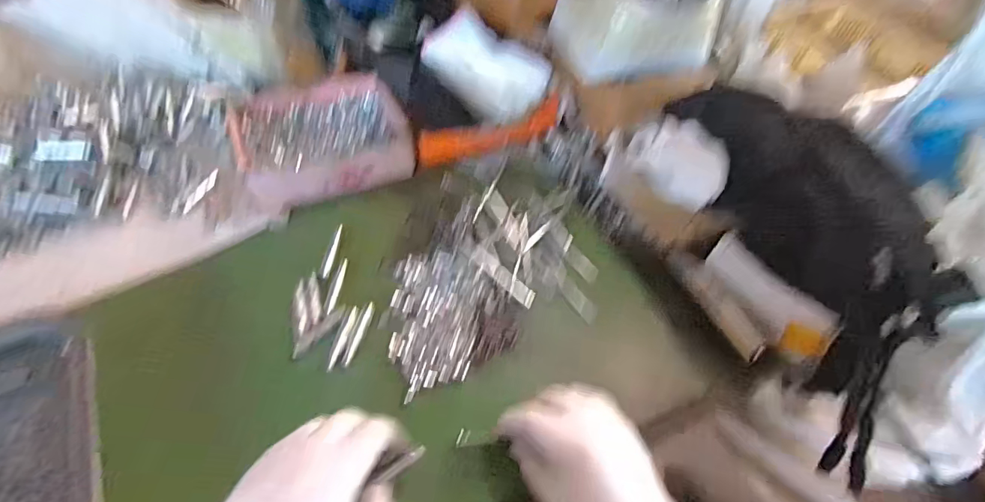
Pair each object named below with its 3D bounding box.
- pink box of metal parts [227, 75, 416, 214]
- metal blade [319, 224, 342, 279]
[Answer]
[{"bbox_3d":[-0.197,-0.133,0.519,0.183,0.047,0.157,-20,58,-18],"label":"pink box of metal parts"},{"bbox_3d":[-0.160,0.000,0.449,0.009,0.005,0.062,6,53,0],"label":"metal blade"}]

